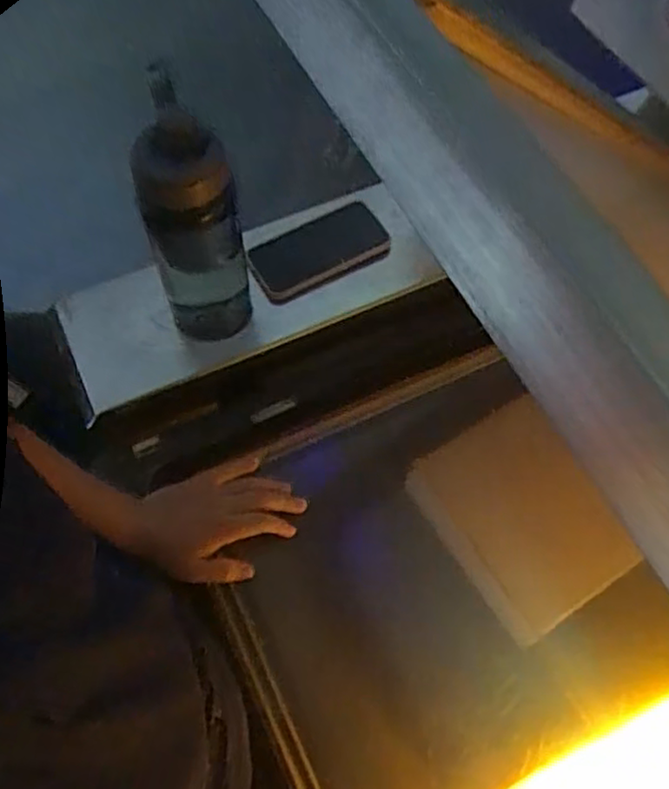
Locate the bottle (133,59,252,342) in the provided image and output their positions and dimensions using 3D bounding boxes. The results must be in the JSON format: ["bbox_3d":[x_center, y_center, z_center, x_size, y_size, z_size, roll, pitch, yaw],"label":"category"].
[{"bbox_3d":[-0.132,-0.150,0.641,0.091,0.232,0.090,-19,64,-10],"label":"bottle"}]

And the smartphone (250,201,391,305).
[{"bbox_3d":[-0.016,-0.160,0.763,0.158,0.013,0.076,-25,77,-13],"label":"smartphone"}]

